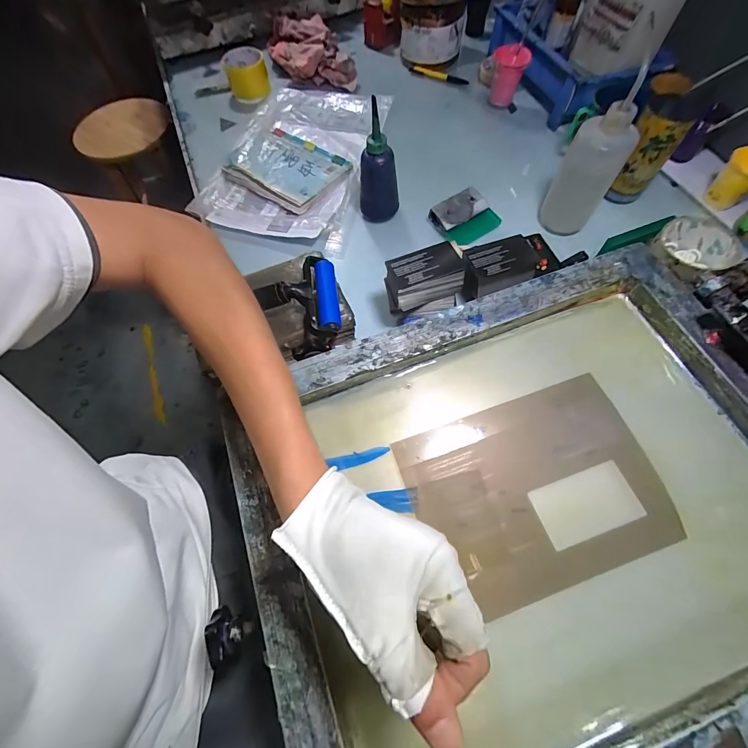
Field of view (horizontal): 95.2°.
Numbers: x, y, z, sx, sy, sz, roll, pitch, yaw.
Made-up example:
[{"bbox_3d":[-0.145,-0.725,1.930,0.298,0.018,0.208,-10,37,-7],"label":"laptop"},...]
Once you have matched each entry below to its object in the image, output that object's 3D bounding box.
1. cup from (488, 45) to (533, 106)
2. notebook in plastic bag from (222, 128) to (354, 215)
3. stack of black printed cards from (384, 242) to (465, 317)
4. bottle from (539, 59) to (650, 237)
[{"bbox_3d":[0.256,-0.571,0.657,0.063,0.089,0.060,-1,67,3],"label":"cup"},{"bbox_3d":[-0.169,-0.389,0.646,0.226,0.022,0.156,35,73,16],"label":"notebook in plastic bag"},{"bbox_3d":[0.065,-0.119,0.451,0.098,0.057,0.068,-21,67,-6],"label":"stack of black printed cards"},{"bbox_3d":[0.299,-0.285,0.475,0.072,0.191,0.064,30,72,15],"label":"bottle"}]

